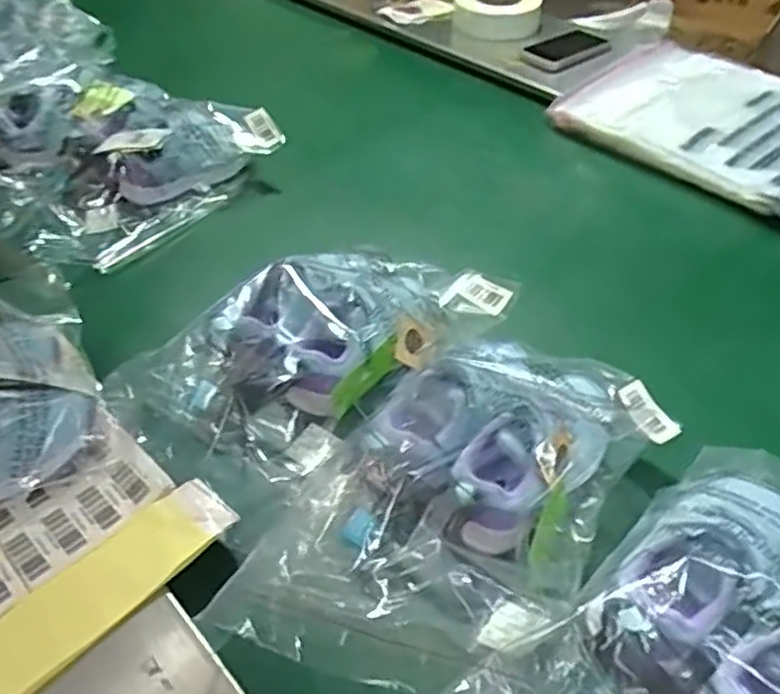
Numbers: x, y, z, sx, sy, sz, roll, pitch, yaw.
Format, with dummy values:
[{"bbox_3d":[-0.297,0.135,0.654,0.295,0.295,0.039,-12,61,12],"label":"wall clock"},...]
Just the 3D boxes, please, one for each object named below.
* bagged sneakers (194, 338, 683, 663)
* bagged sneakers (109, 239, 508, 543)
[{"bbox_3d":[0.051,0.110,0.481,0.172,0.101,0.321,32,53,27],"label":"bagged sneakers"},{"bbox_3d":[-0.062,0.009,0.576,0.306,0.089,0.175,-31,53,-27],"label":"bagged sneakers"}]

